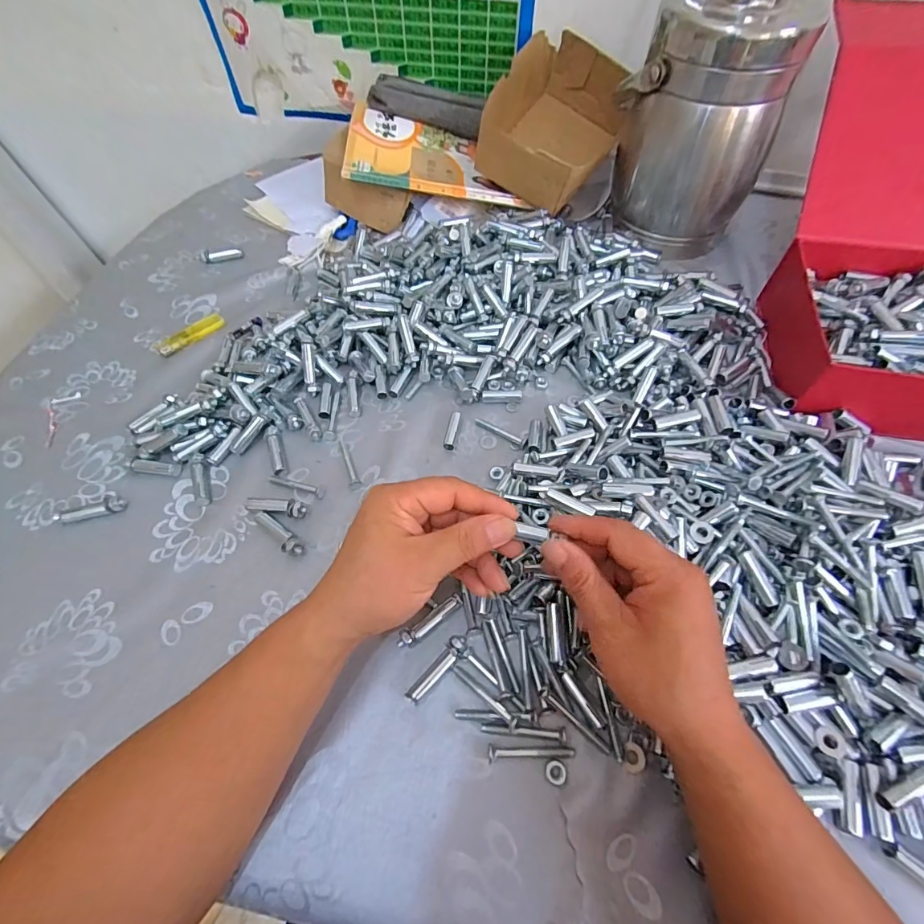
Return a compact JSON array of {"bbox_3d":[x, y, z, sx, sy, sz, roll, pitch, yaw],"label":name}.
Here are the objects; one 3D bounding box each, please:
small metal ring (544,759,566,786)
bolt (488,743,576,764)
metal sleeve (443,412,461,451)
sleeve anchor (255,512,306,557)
[{"bbox_3d":[0.060,0.199,0.289,0.013,0.004,0.013,-1,58,2],"label":"small metal ring"},{"bbox_3d":[0.045,0.190,0.294,0.055,0.006,0.009,1,58,3],"label":"bolt"},{"bbox_3d":[-0.009,-0.030,0.432,0.010,0.011,0.042,7,58,7],"label":"metal sleeve"},{"bbox_3d":[-0.154,0.059,0.378,0.054,0.013,0.013,37,66,22],"label":"sleeve anchor"}]

